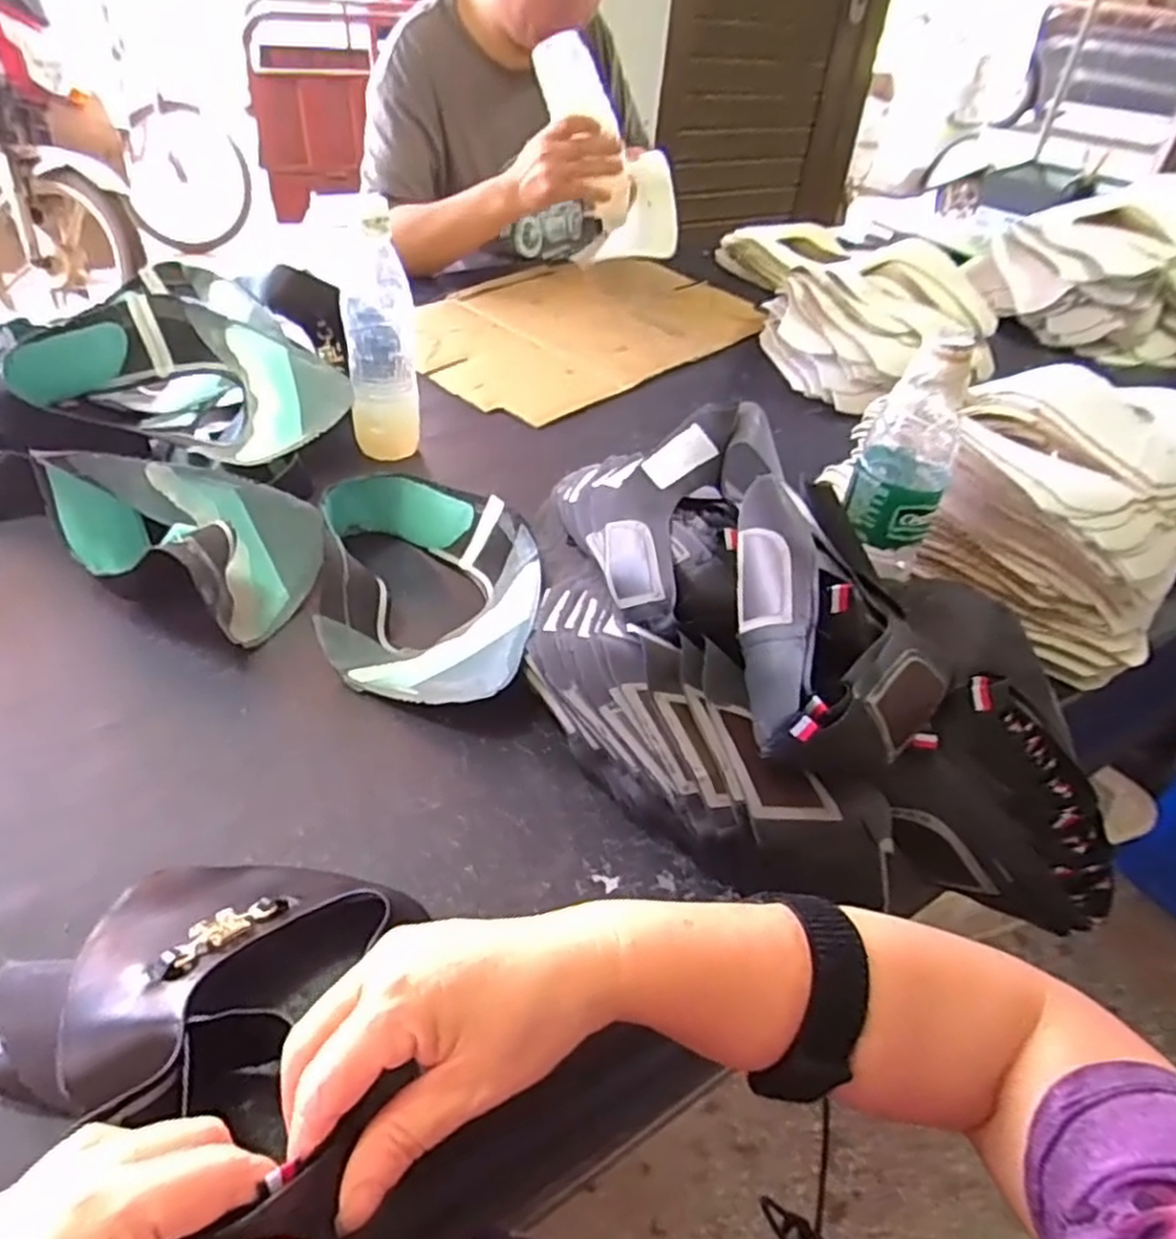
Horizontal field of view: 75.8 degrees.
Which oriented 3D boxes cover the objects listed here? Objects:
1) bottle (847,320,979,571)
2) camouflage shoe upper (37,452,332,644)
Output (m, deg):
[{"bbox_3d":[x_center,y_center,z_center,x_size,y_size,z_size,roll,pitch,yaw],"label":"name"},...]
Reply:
[{"bbox_3d":[0.228,-0.111,0.543,0.066,0.172,0.061,20,44,16],"label":"bottle"},{"bbox_3d":[-0.294,-0.071,0.565,0.167,0.108,0.121,22,45,18],"label":"camouflage shoe upper"}]

